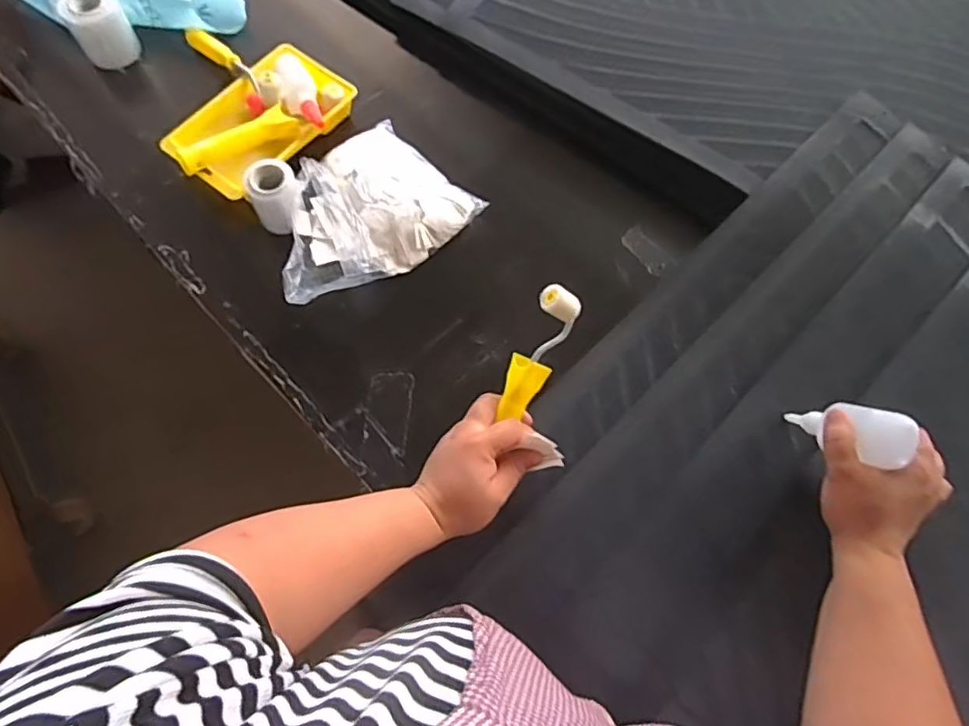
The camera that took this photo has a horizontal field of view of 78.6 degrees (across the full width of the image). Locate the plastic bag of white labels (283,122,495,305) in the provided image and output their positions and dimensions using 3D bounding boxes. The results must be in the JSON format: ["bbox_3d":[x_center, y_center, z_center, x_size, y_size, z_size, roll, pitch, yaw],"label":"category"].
[{"bbox_3d":[-0.135,-0.165,0.647,0.160,0.058,0.220,43,72,13],"label":"plastic bag of white labels"}]

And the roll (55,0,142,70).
[{"bbox_3d":[-0.469,-0.410,0.723,0.068,0.067,0.069,-29,70,-12],"label":"roll"}]

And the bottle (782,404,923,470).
[{"bbox_3d":[0.317,0.055,0.532,0.033,0.119,0.036,-34,107,-14],"label":"bottle"}]

